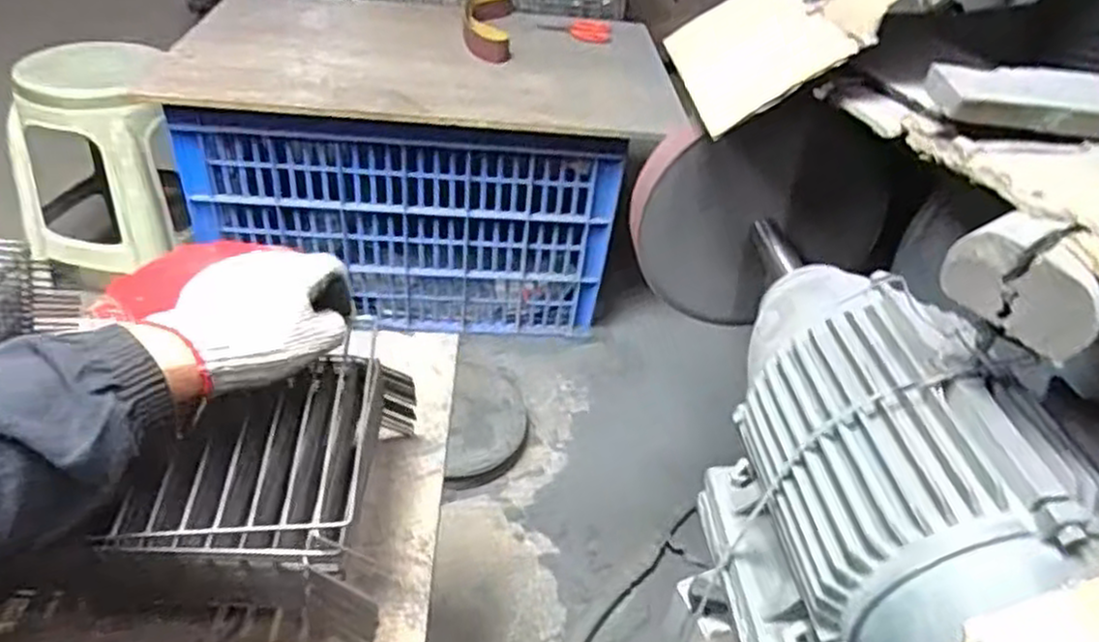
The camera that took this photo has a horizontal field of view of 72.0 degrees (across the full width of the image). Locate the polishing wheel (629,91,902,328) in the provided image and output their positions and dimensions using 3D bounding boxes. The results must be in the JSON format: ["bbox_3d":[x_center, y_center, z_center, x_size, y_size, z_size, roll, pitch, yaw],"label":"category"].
[{"bbox_3d":[0.251,-0.107,0.882,0.309,0.274,0.047,8,38,2],"label":"polishing wheel"}]

